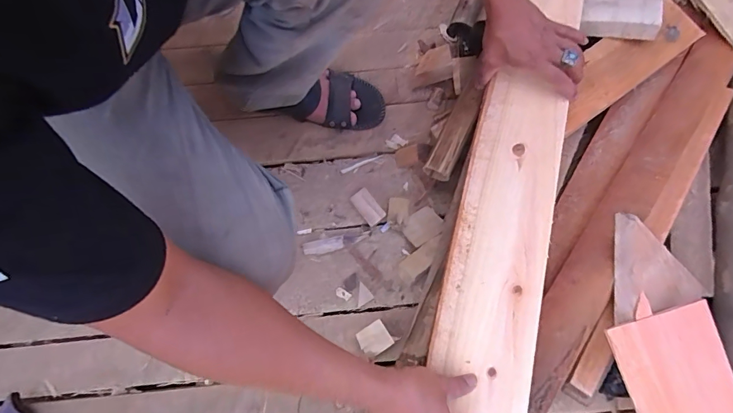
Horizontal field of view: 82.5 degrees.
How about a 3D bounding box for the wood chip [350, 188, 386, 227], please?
[{"bbox_3d":[0.001,0.000,0.685,0.031,0.012,0.063,-35,77,-9],"label":"wood chip"}]

